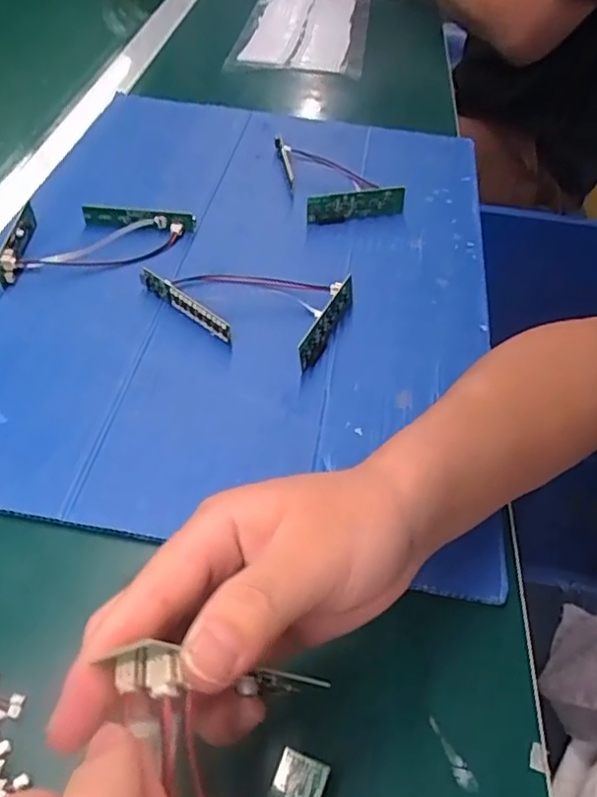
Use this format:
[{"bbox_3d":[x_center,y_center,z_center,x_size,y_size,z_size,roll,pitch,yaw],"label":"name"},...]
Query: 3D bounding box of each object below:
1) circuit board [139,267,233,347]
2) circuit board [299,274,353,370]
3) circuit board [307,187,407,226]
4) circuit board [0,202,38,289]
[{"bbox_3d":[-0.074,-0.062,0.408,0.082,0.019,0.006,34,51,23],"label":"circuit board"},{"bbox_3d":[0.020,-0.051,0.403,0.009,0.021,0.085,21,47,13],"label":"circuit board"},{"bbox_3d":[0.047,-0.156,0.500,0.084,0.023,0.006,-12,36,-14],"label":"circuit board"},{"bbox_3d":[-0.200,-0.113,0.442,0.015,0.021,0.082,-2,46,-9],"label":"circuit board"}]

